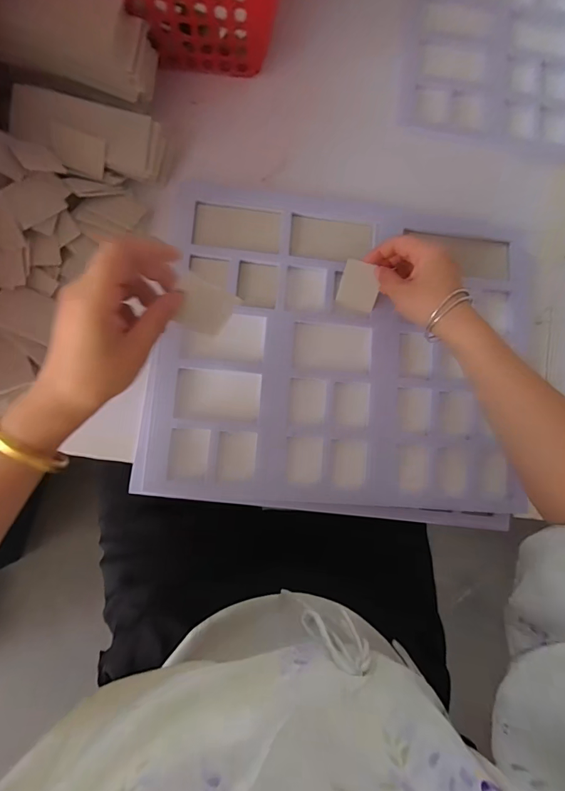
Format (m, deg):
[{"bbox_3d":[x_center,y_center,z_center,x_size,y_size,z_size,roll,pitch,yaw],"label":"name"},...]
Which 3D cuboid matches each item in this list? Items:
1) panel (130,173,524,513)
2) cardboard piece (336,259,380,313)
[{"bbox_3d":[0.076,-0.055,0.467,0.424,0.018,0.358,7,82,-4],"label":"panel"},{"bbox_3d":[0.087,-0.123,0.453,0.044,0.004,0.049,19,118,4],"label":"cardboard piece"}]

